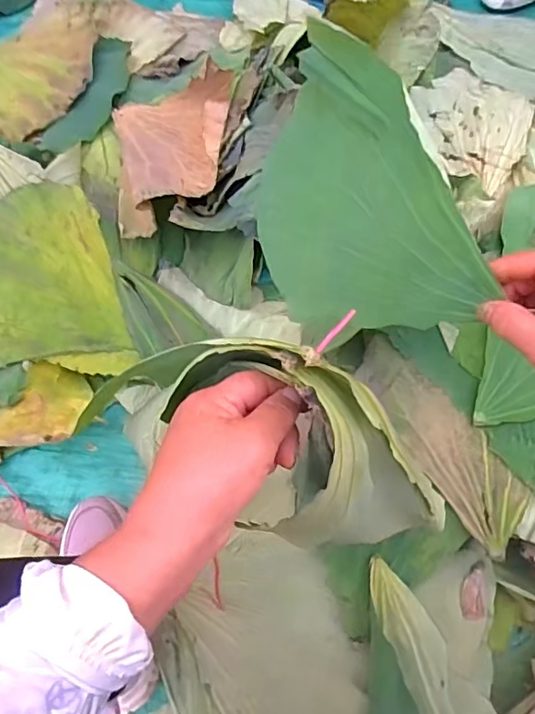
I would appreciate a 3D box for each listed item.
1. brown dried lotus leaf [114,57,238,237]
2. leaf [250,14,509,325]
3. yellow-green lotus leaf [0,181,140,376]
[{"bbox_3d":[-0.144,-0.330,0.838,0.201,0.096,0.289,-9,67,-2],"label":"brown dried lotus leaf"},{"bbox_3d":[0.066,-0.097,0.454,0.030,0.237,0.231,-19,69,-28],"label":"leaf"},{"bbox_3d":[-0.319,-0.118,0.743,0.200,0.036,0.244,-8,83,-29],"label":"yellow-green lotus leaf"}]

